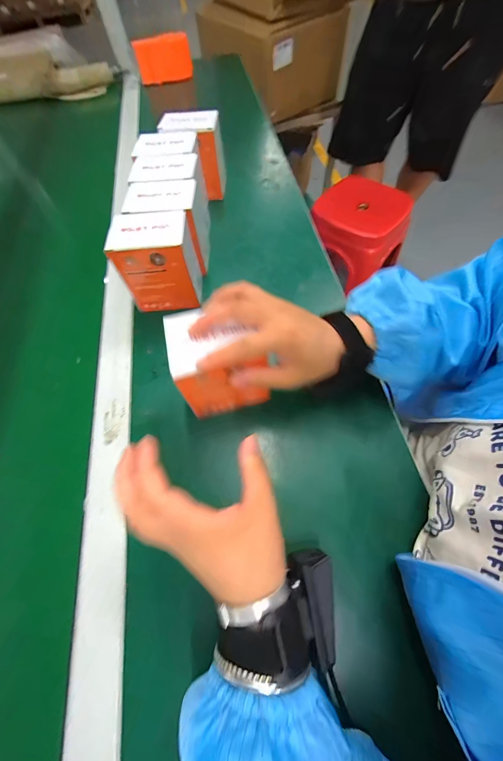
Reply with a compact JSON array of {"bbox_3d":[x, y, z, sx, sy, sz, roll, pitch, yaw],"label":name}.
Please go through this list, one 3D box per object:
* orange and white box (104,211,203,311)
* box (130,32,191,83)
[{"bbox_3d":[-0.116,-0.151,0.369,0.095,0.109,0.065,-7,64,0],"label":"orange and white box"},{"bbox_3d":[-0.231,-0.852,0.738,0.143,0.081,0.027,-21,65,-7],"label":"box"}]

